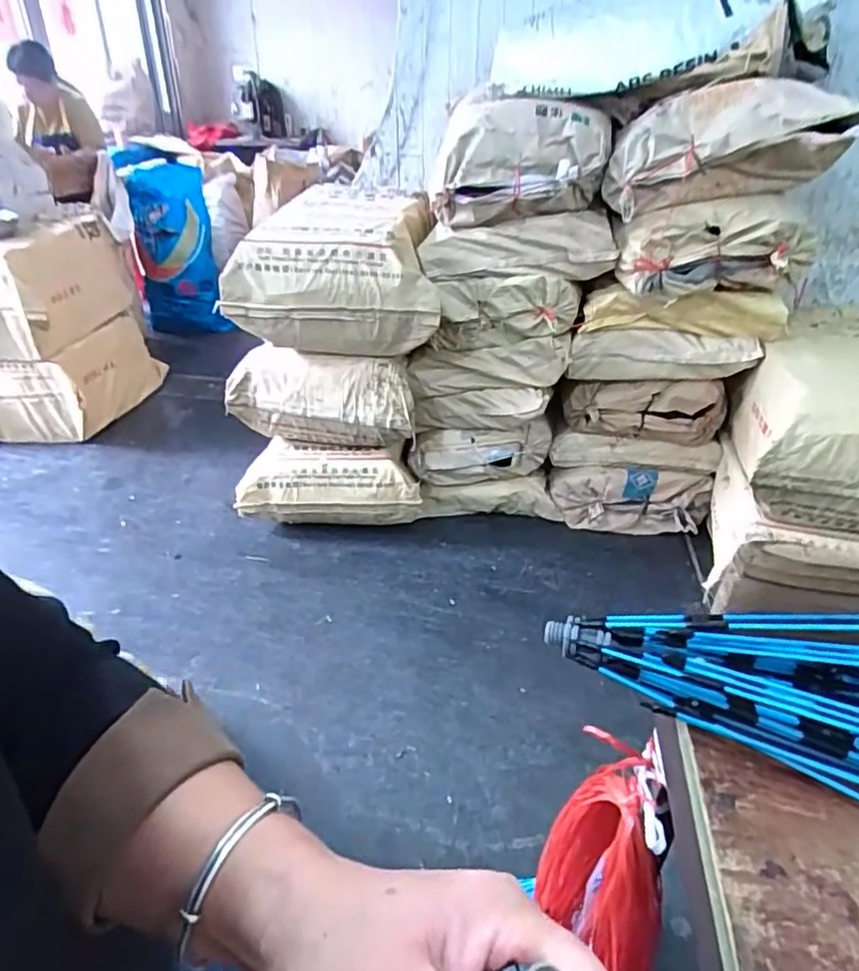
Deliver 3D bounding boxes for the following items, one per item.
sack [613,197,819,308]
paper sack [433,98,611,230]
[{"bbox_3d":[0.639,-0.523,1.369,0.403,0.184,0.203,1,32,1],"label":"sack"},{"bbox_3d":[0.204,-0.736,1.429,0.377,0.253,0.173,12,34,18],"label":"paper sack"}]

